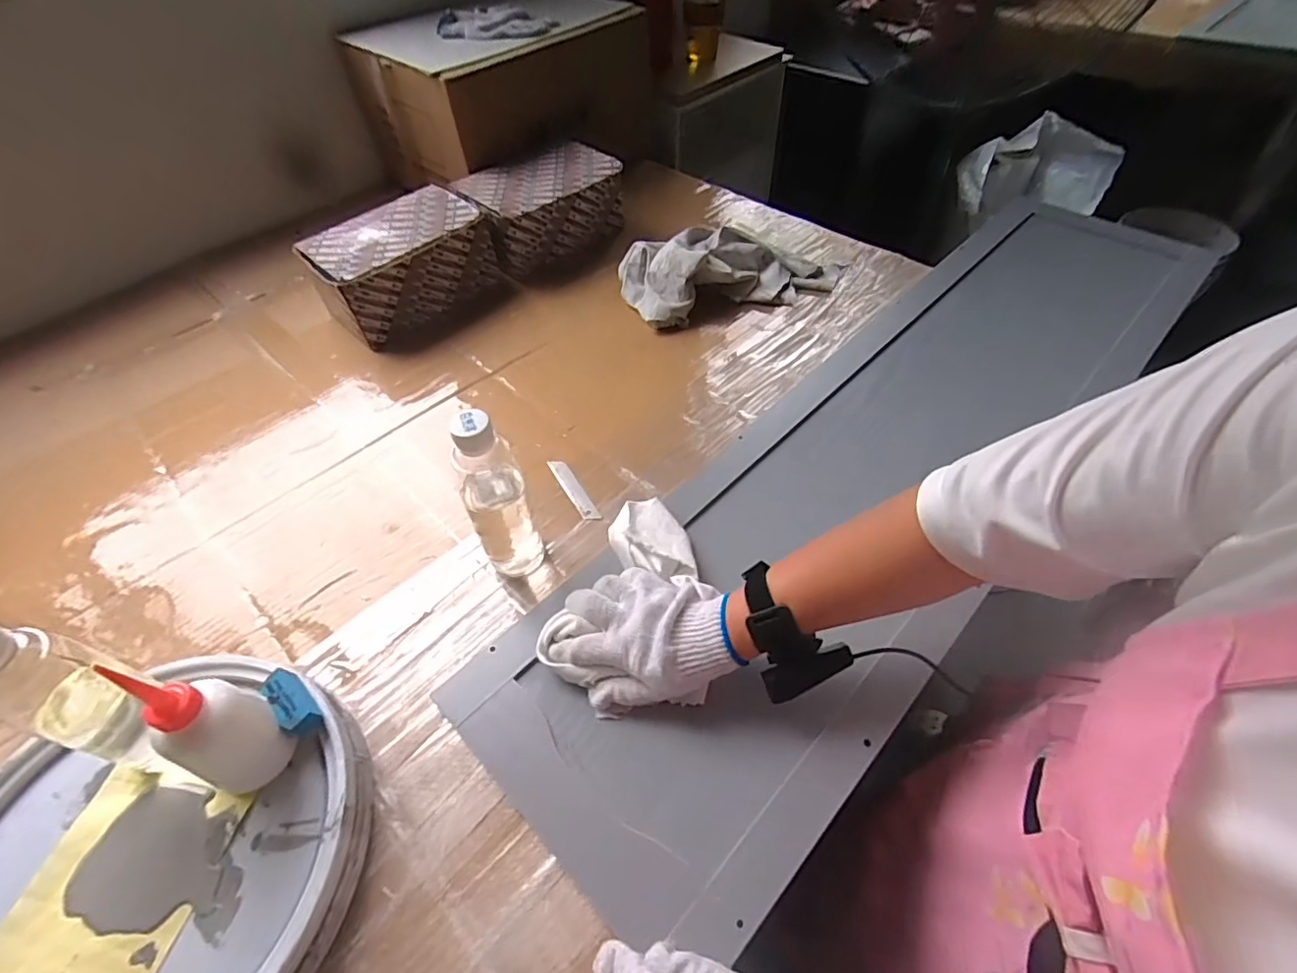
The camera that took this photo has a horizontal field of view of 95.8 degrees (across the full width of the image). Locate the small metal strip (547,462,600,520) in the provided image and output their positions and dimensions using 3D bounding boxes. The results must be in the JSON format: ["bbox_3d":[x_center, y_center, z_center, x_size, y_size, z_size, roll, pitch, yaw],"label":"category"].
[{"bbox_3d":[-0.086,0.002,0.653,0.018,0.007,0.099,-26,59,-20],"label":"small metal strip"}]

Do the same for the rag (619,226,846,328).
[{"bbox_3d":[0.131,-0.329,0.866,0.336,0.073,0.147,-13,50,-7],"label":"rag"}]

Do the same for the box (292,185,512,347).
[{"bbox_3d":[-0.355,-0.332,0.869,0.243,0.113,0.152,-34,56,-23],"label":"box"}]

